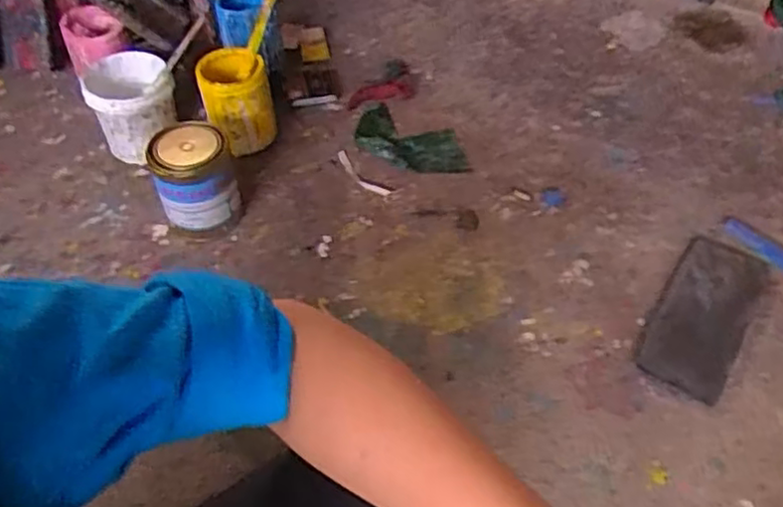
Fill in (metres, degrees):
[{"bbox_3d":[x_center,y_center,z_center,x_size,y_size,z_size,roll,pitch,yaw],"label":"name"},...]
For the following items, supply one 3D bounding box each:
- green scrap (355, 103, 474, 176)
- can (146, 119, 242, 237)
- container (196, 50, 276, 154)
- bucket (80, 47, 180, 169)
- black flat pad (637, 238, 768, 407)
[{"bbox_3d":[0.029,-0.176,1.098,0.212,0.011,0.107,29,55,23],"label":"green scrap"},{"bbox_3d":[-0.266,-0.105,0.940,0.107,0.105,0.113,-14,51,-11],"label":"can"},{"bbox_3d":[-0.235,-0.228,1.070,0.101,0.135,0.102,-9,49,-6],"label":"container"},{"bbox_3d":[-0.390,-0.220,1.058,0.125,0.109,0.155,-19,51,-14],"label":"bucket"},{"bbox_3d":[0.393,0.065,0.864,0.104,0.023,0.251,28,55,22],"label":"black flat pad"}]

